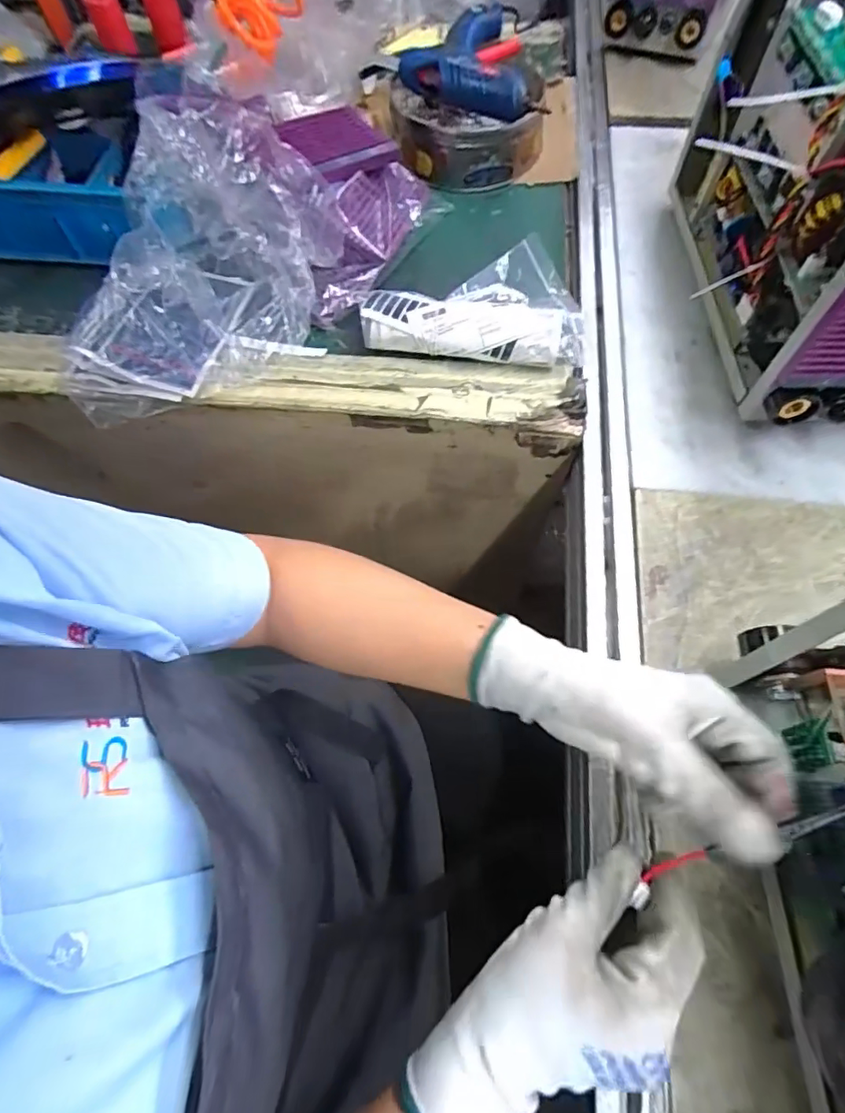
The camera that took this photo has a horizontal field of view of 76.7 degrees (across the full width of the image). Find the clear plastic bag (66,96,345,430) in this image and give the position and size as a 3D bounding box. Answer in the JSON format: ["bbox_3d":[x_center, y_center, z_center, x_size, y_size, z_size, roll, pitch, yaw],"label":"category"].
[{"bbox_3d":[-0.208,-0.256,0.472,0.185,0.122,0.228,15,66,10],"label":"clear plastic bag"}]

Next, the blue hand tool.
[{"bbox_3d":[0.082,-0.552,0.600,0.184,0.040,0.144,39,72,19],"label":"blue hand tool"}]

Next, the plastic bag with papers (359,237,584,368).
[{"bbox_3d":[0.049,-0.235,0.513,0.207,0.043,0.106,4,64,4],"label":"plastic bag with papers"}]

